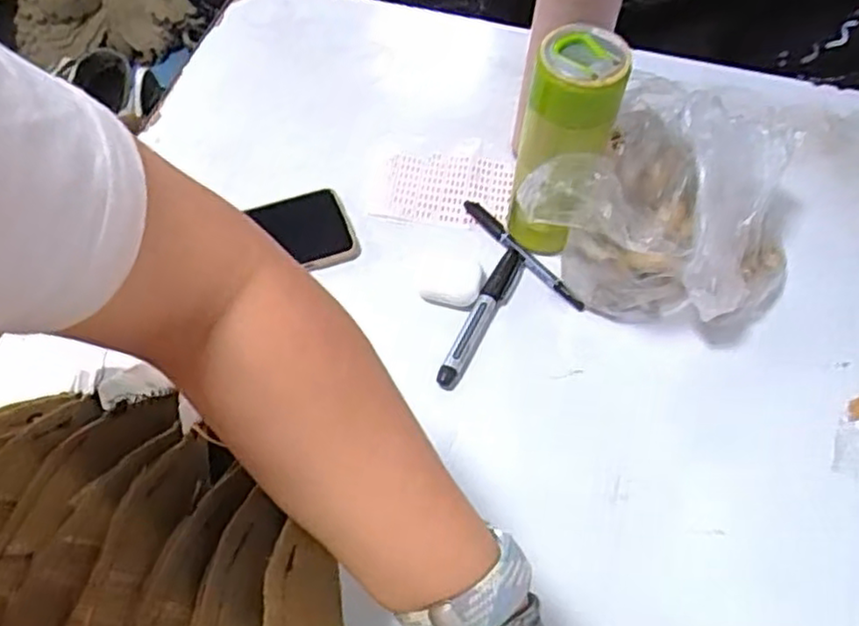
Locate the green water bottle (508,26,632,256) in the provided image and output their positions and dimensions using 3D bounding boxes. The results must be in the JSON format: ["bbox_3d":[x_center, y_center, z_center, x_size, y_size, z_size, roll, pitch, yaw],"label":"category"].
[{"bbox_3d":[0.101,-0.121,0.541,0.062,0.191,0.066,11,59,6],"label":"green water bottle"}]

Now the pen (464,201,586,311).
[{"bbox_3d":[0.080,-0.052,0.598,0.014,0.007,0.142,-35,65,-21],"label":"pen"}]

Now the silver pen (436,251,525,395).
[{"bbox_3d":[0.045,0.000,0.563,0.022,0.019,0.143,23,60,12],"label":"silver pen"}]

